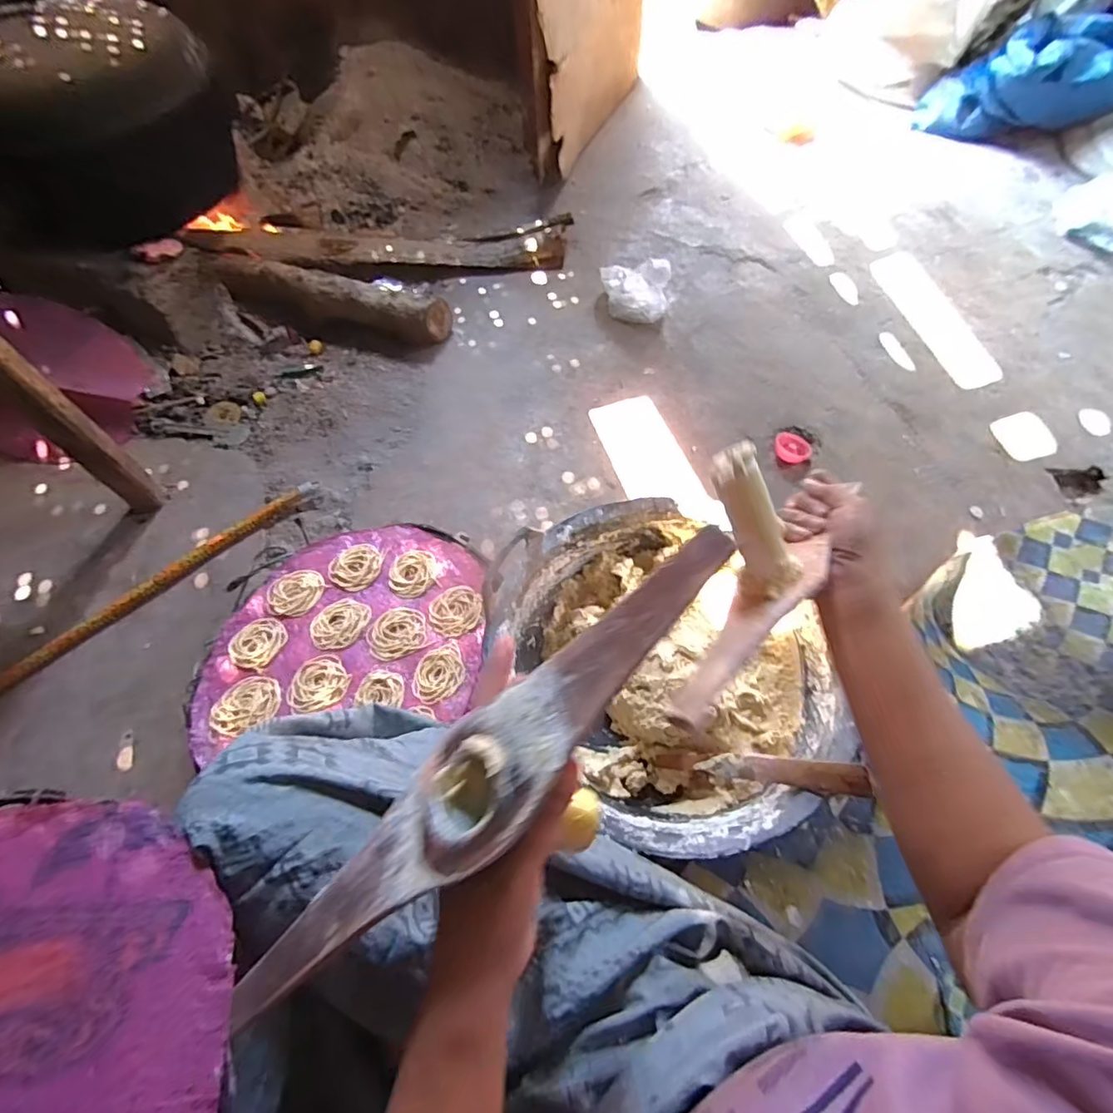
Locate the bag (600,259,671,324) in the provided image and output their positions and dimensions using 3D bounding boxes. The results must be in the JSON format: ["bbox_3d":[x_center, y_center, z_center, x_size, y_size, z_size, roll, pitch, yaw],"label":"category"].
[{"bbox_3d":[0.161,-0.548,1.161,0.142,0.077,0.095,2,61,5],"label":"bag"}]

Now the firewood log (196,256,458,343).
[{"bbox_3d":[-0.486,-0.542,1.188,0.539,0.074,0.083,14,62,11],"label":"firewood log"}]

